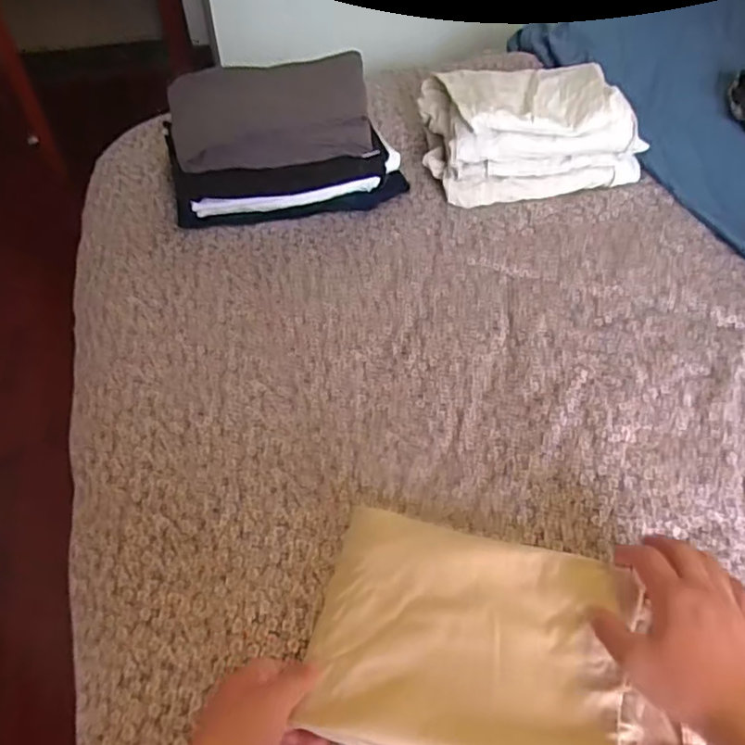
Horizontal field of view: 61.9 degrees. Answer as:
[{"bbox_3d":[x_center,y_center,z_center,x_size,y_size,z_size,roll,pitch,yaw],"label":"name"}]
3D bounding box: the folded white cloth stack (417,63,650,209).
[{"bbox_3d":[0.223,-0.363,0.896,0.288,0.116,0.203,-8,52,-5],"label":"folded white cloth stack"}]

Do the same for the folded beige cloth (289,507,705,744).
[{"bbox_3d":[0.098,0.211,0.460,0.277,0.043,0.162,11,54,11],"label":"folded beige cloth"}]

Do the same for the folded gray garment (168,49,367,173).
[{"bbox_3d":[-0.132,-0.343,0.818,0.259,0.058,0.180,-14,52,-11],"label":"folded gray garment"}]

